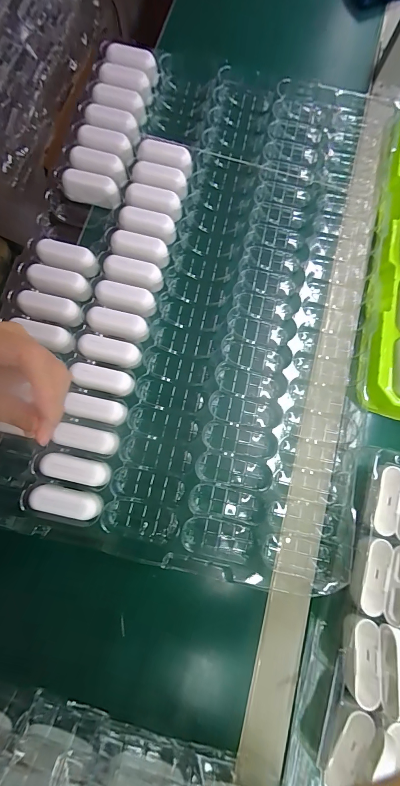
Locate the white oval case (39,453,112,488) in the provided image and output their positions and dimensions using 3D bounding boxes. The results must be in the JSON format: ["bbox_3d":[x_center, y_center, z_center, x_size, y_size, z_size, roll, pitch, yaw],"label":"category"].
[{"bbox_3d":[-0.119,0.075,0.305,0.062,0.030,0.024,13,78,0],"label":"white oval case"}]

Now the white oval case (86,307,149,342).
[{"bbox_3d":[-0.086,-0.072,0.327,0.061,0.016,0.025,11,78,-1],"label":"white oval case"}]

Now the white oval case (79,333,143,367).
[{"bbox_3d":[-0.093,-0.042,0.328,0.061,0.032,0.025,14,78,0],"label":"white oval case"}]

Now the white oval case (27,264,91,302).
[{"bbox_3d":[-0.149,-0.117,0.332,0.063,0.016,0.026,10,78,-1],"label":"white oval case"}]

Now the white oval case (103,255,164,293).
[{"bbox_3d":[-0.072,-0.130,0.338,0.064,0.013,0.026,12,78,0],"label":"white oval case"}]

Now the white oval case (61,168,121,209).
[{"bbox_3d":[-0.124,-0.238,0.365,0.069,0.025,0.026,18,78,1],"label":"white oval case"}]

